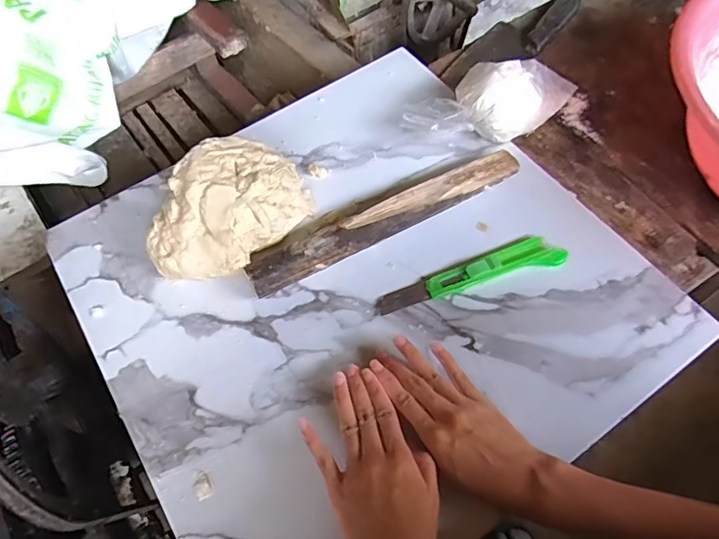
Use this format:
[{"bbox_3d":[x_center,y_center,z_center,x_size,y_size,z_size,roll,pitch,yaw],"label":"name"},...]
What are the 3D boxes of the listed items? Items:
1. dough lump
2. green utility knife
[{"bbox_3d":[-0.133,-0.061,0.518,0.110,0.074,0.169,34,66,18],"label":"dough lump"},{"bbox_3d":[0.109,0.003,0.500,0.189,0.008,0.035,-15,62,-8],"label":"green utility knife"}]

